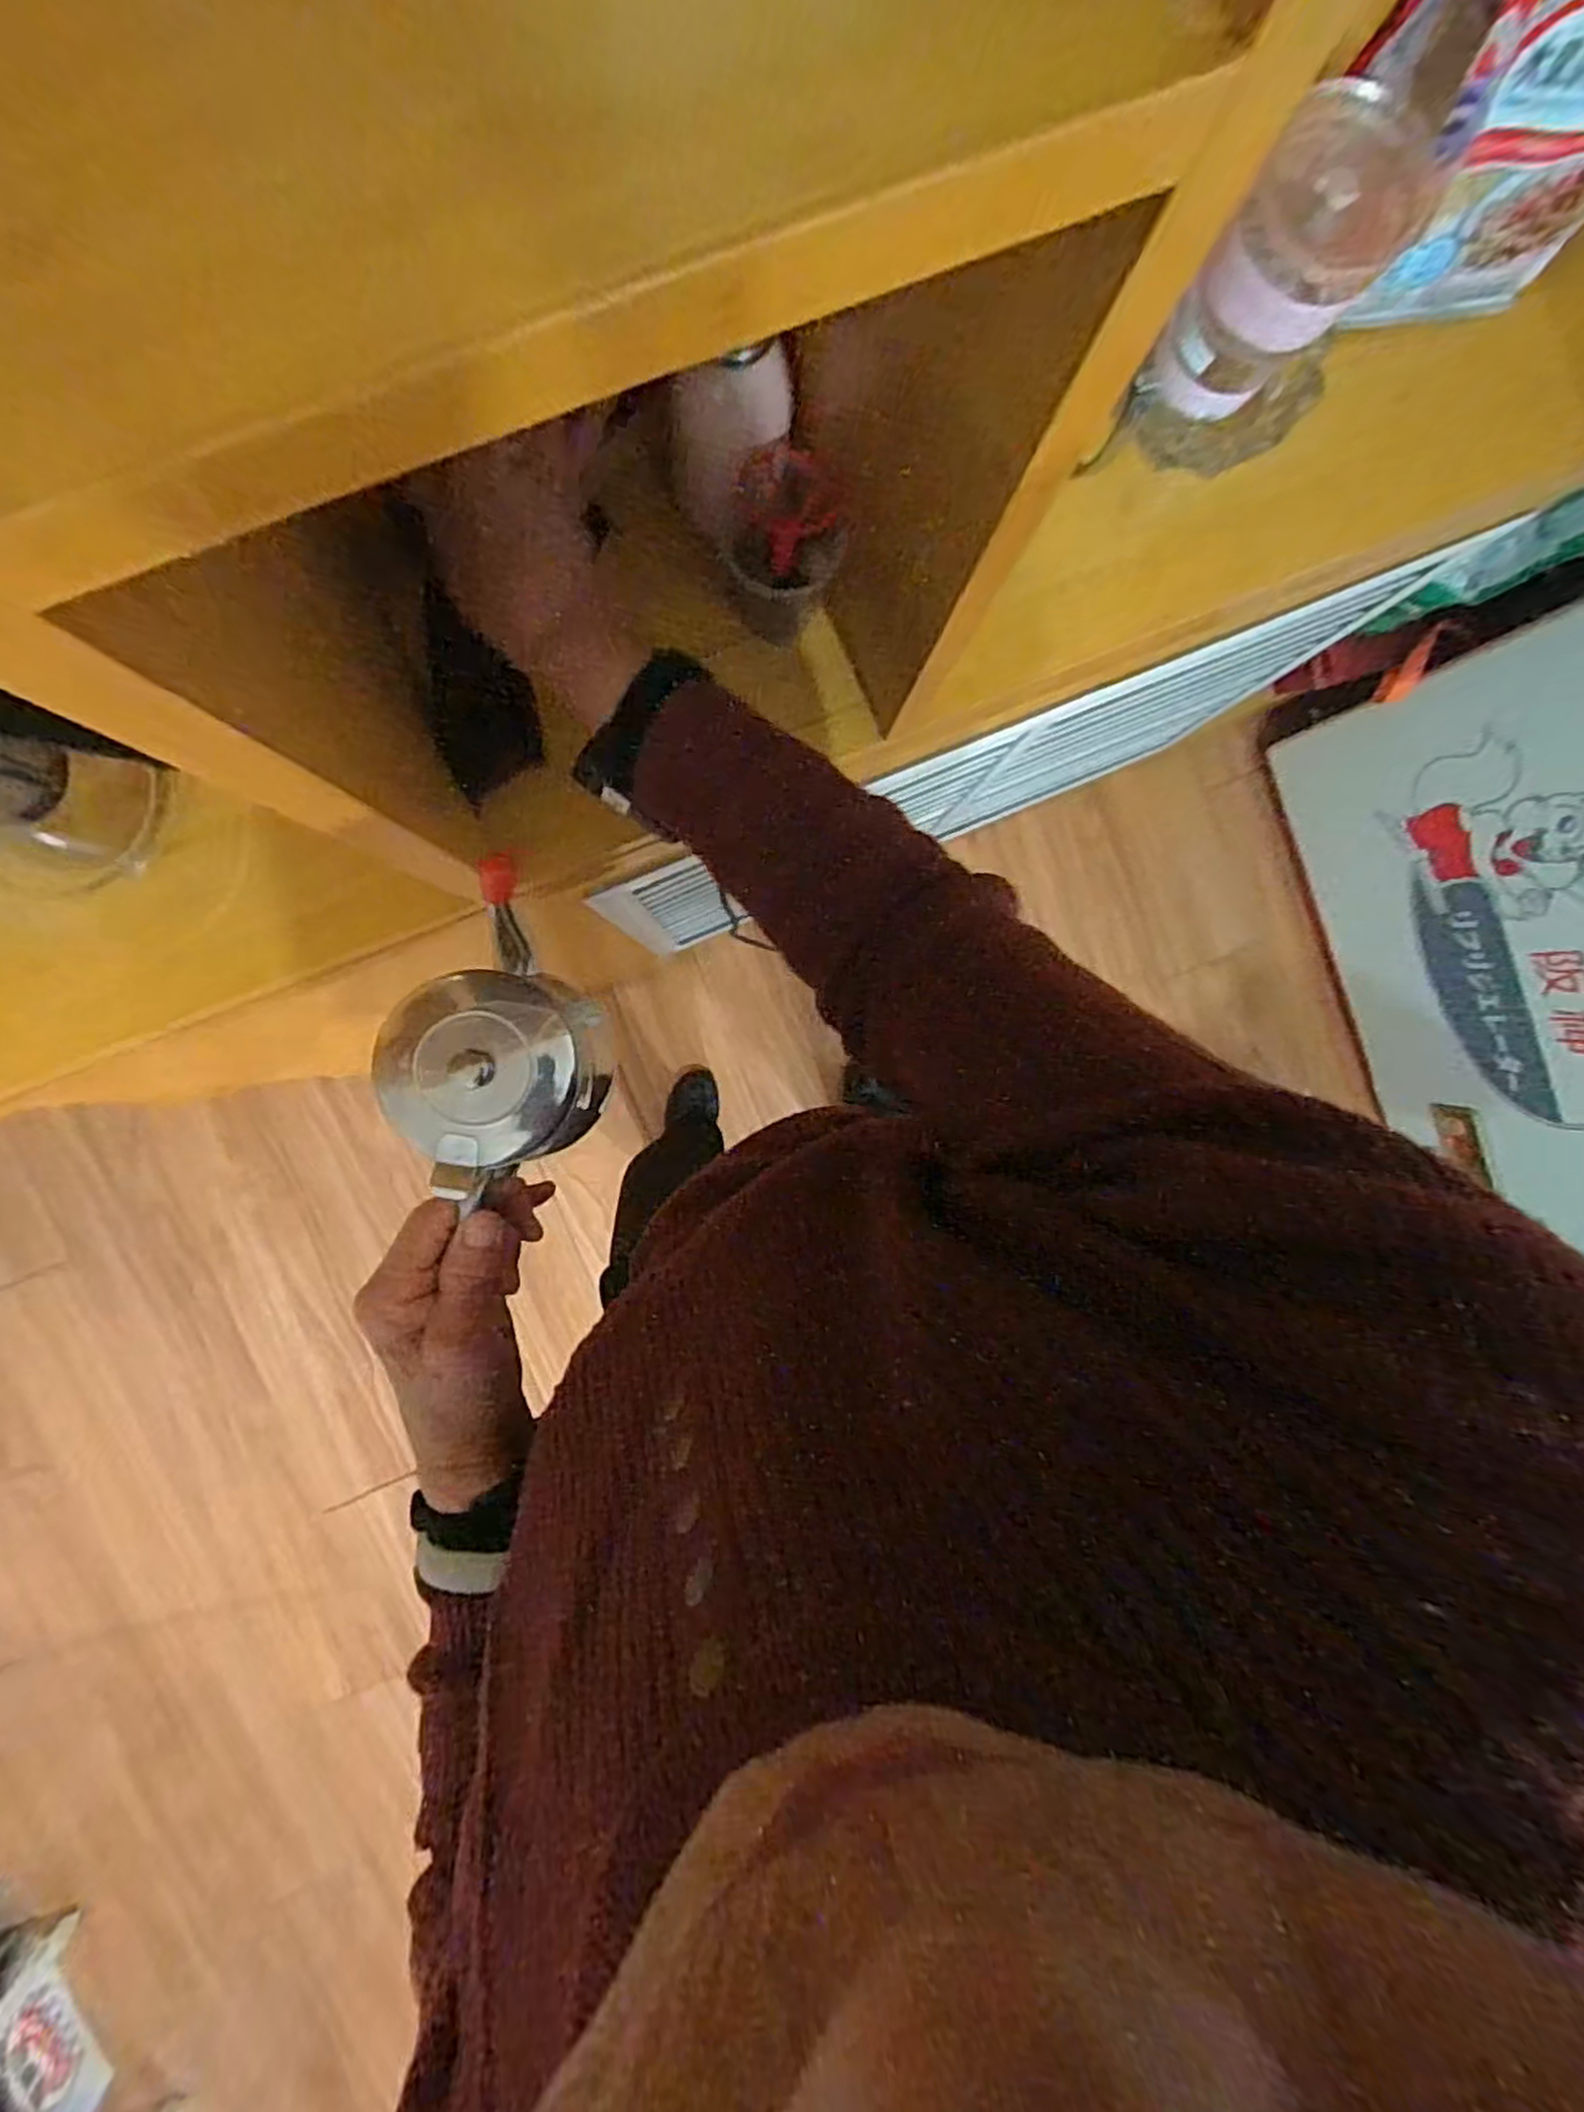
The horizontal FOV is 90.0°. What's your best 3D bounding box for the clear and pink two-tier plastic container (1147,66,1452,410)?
[{"bbox_3d":[0.261,-0.414,0.425,0.075,0.113,0.073,0,93,-4],"label":"clear and pink two-tier plastic container"}]

